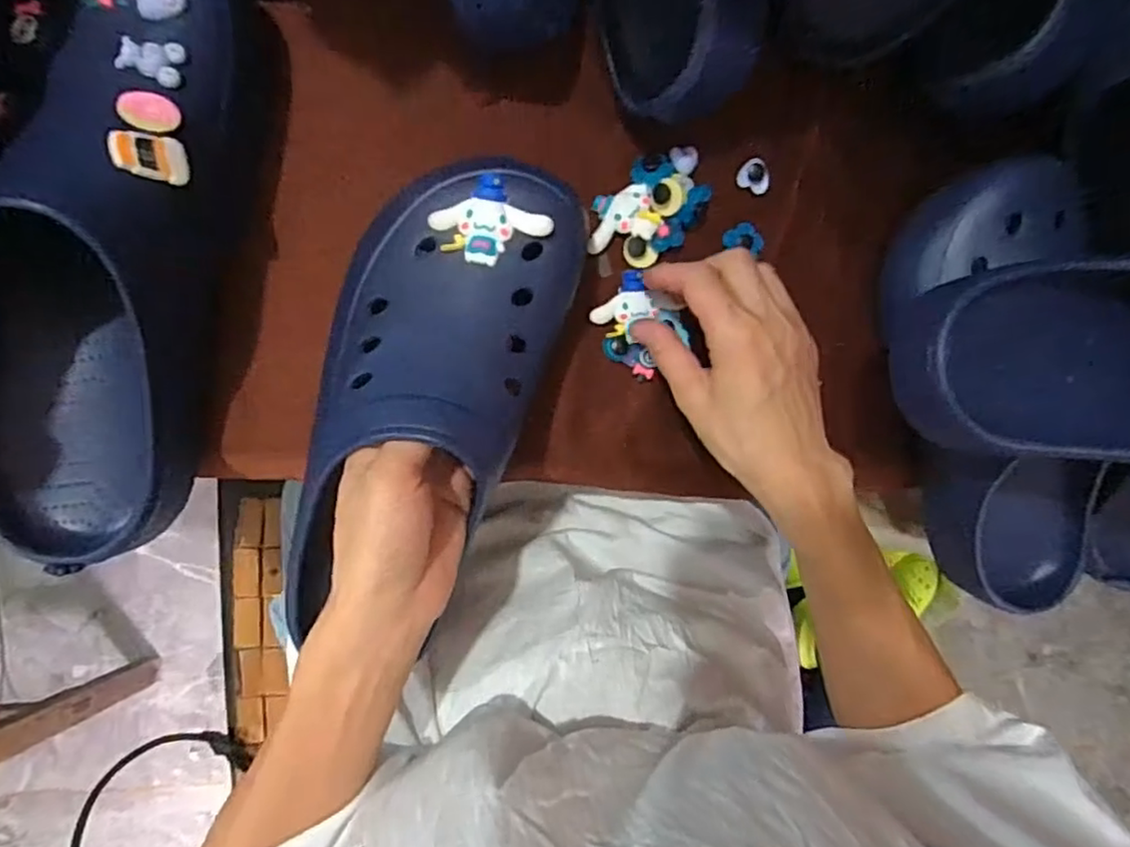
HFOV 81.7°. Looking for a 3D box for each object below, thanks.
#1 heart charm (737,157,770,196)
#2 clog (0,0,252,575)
[{"bbox_3d":[0.116,-0.151,0.398,0.020,0.005,0.017,26,91,-10],"label":"heart charm"},{"bbox_3d":[-0.212,-0.077,0.299,0.100,0.091,0.298,12,93,-9],"label":"clog"}]

